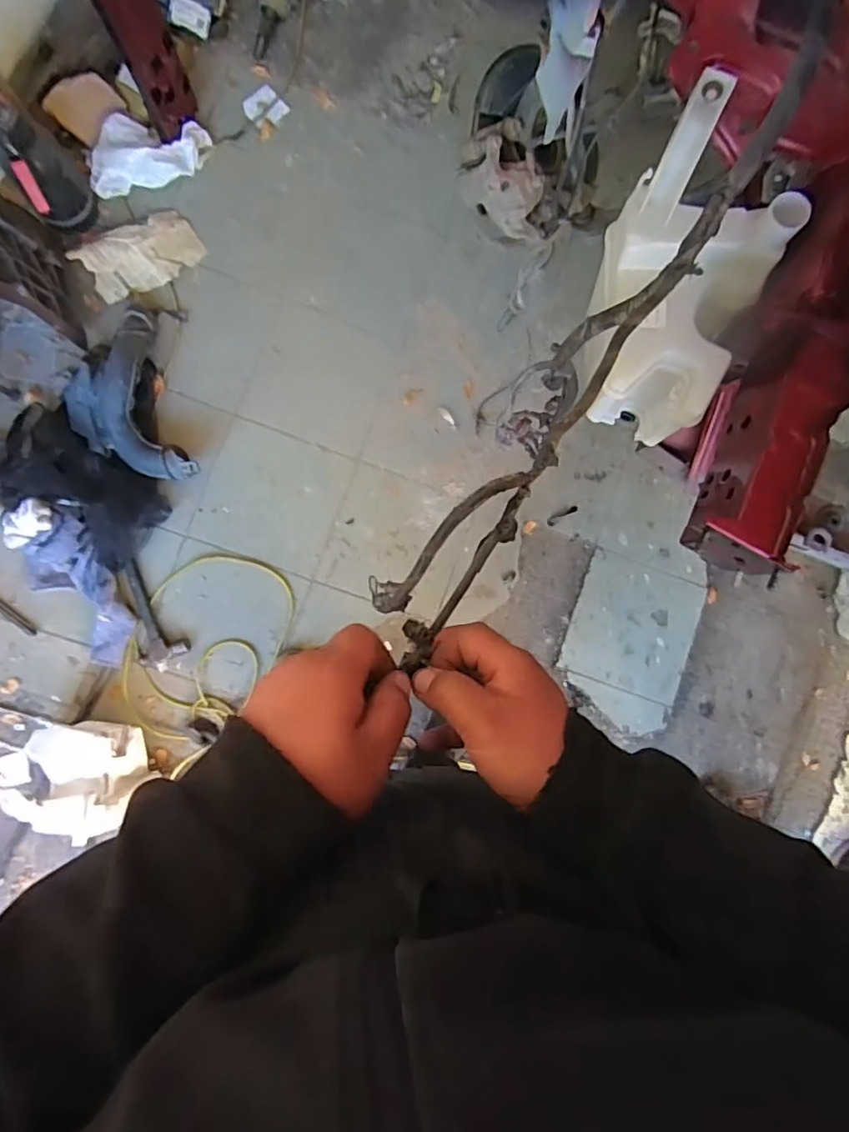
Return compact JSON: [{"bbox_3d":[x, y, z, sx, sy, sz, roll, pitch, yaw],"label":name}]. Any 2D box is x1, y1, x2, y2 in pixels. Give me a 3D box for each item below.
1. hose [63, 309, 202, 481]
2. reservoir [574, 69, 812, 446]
[{"bbox_3d":[-0.669,-0.367,1.313,0.225,0.097,0.396,-17,90,-6],"label":"hose"},{"bbox_3d":[0.268,-0.290,0.658,0.167,0.234,0.279,2,86,-5],"label":"reservoir"}]

